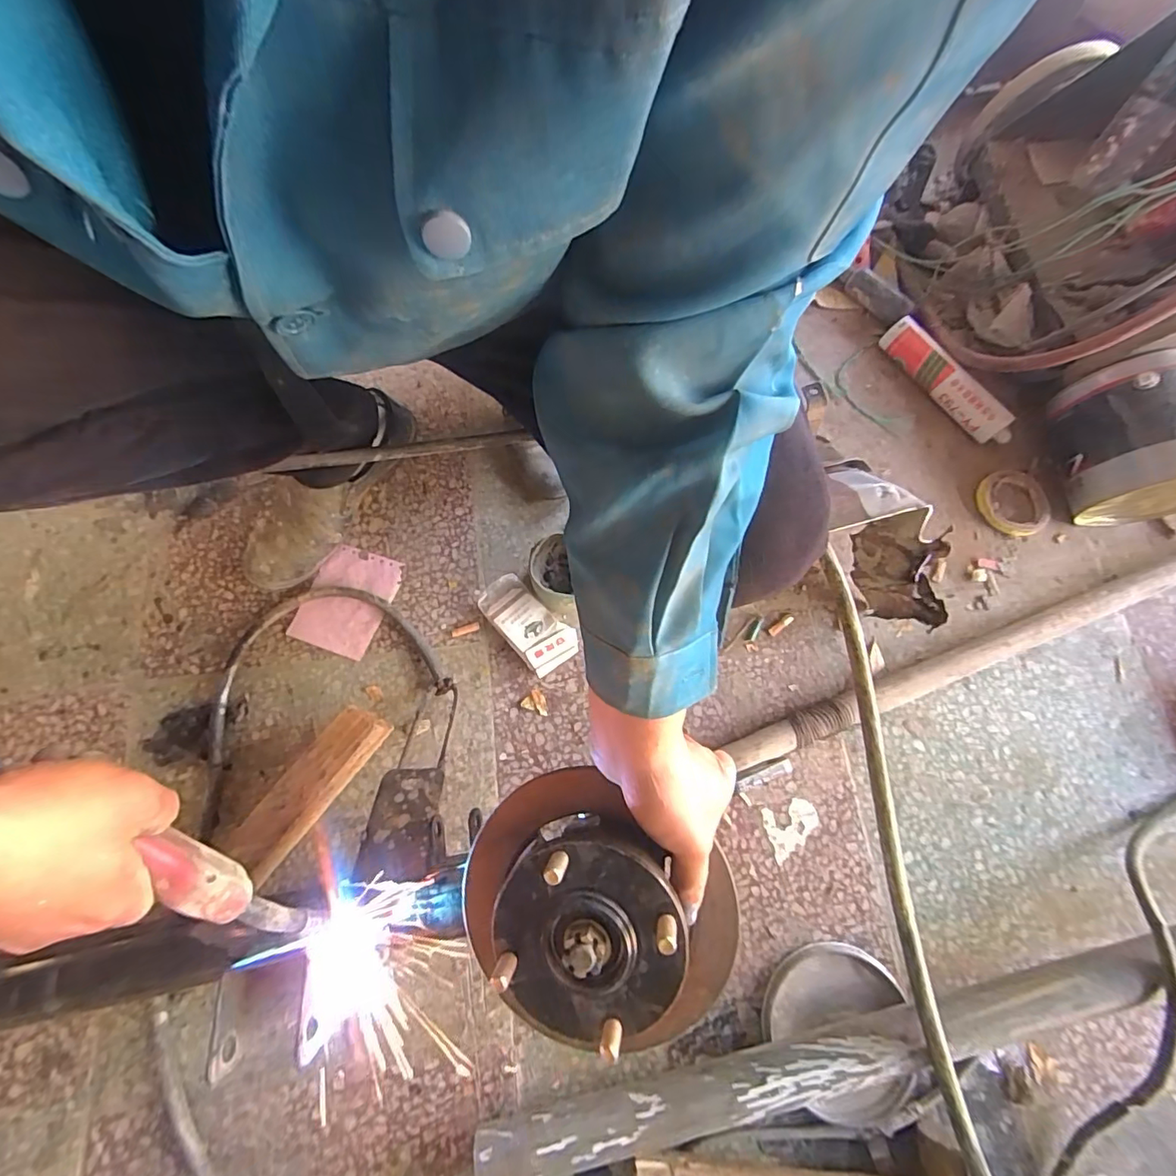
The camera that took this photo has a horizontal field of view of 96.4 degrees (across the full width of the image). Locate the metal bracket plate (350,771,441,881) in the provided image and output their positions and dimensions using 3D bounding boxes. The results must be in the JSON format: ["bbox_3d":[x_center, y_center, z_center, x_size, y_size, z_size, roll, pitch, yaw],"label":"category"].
[{"bbox_3d":[-0.173,0.215,0.483,0.066,0.007,0.101,-6,44,-1],"label":"metal bracket plate"}]

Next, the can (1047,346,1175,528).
[{"bbox_3d":[0.678,-0.181,0.656,0.158,0.147,0.166,-6,75,-3],"label":"can"}]

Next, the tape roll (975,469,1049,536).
[{"bbox_3d":[0.570,-0.115,0.704,0.085,0.015,0.091,0,75,-2],"label":"tape roll"}]

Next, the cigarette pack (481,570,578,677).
[{"bbox_3d":[-0.072,0.043,0.628,0.063,0.019,0.124,-41,80,-11],"label":"cigarette pack"}]

